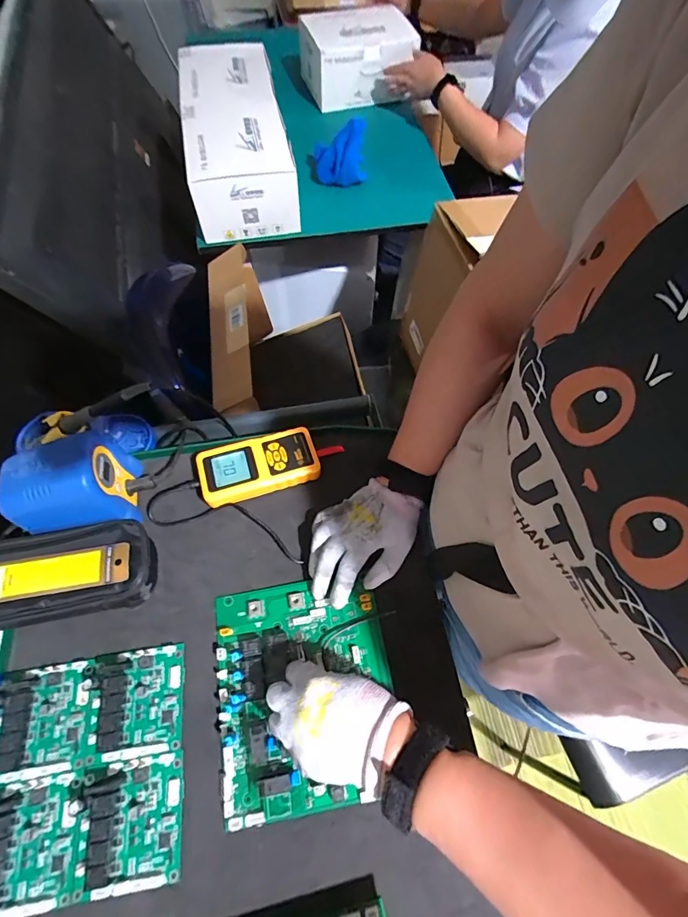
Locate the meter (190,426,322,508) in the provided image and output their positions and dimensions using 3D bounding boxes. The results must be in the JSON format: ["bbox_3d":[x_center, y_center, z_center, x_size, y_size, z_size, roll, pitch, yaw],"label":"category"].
[{"bbox_3d":[-0.113,0.009,0.510,0.156,0.026,0.076,-15,65,-8],"label":"meter"}]

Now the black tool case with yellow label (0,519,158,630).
[{"bbox_3d":[-0.322,0.126,0.436,0.226,0.046,0.092,-10,65,-6],"label":"black tool case with yellow label"}]

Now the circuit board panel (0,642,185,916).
[{"bbox_3d":[-0.245,0.288,0.379,0.179,0.022,0.187,-7,65,-4],"label":"circuit board panel"}]

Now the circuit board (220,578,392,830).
[{"bbox_3d":[-0.040,0.224,0.405,0.172,0.028,0.199,-10,65,-5],"label":"circuit board"}]

